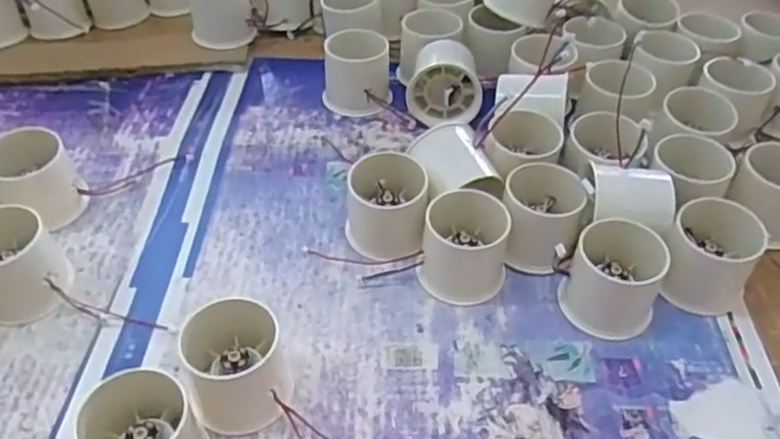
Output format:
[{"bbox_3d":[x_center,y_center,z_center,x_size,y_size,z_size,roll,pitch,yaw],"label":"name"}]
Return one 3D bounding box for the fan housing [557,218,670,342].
[{"bbox_3d":[0.136,0.033,0.404,0.053,0.047,0.059,21,49,18],"label":"fan housing"}]

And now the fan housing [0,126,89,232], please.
[{"bbox_3d":[-0.237,-0.026,0.451,0.048,0.051,0.053,-30,54,-26],"label":"fan housing"}]

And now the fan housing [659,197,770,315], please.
[{"bbox_3d":[0.197,0.022,0.412,0.051,0.050,0.058,28,52,24],"label":"fan housing"}]

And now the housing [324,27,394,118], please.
[{"bbox_3d":[-0.025,-0.117,0.536,0.052,0.051,0.043,-2,46,-3],"label":"housing"}]

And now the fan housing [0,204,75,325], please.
[{"bbox_3d":[-0.227,0.027,0.401,0.055,0.052,0.048,-29,53,-25],"label":"fan housing"}]

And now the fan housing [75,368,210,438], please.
[{"bbox_3d":[-0.121,0.107,0.331,0.054,0.046,0.056,0,46,0],"label":"fan housing"}]

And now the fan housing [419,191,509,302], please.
[{"bbox_3d":[0.047,0.016,0.422,0.054,0.045,0.057,0,46,0],"label":"fan housing"}]

